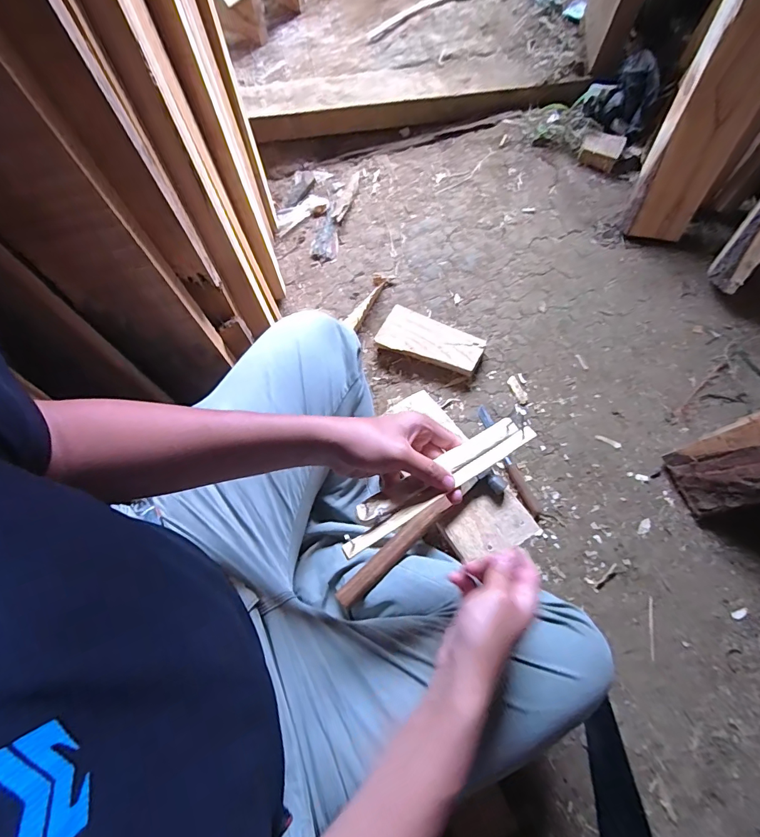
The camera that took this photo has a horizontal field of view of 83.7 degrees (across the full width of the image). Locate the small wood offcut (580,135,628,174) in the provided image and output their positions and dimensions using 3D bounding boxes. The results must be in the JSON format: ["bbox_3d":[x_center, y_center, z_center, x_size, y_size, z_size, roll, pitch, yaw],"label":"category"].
[{"bbox_3d":[0.535,-0.649,1.031,0.090,0.047,0.078,27,70,8],"label":"small wood offcut"}]

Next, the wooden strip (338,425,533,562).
[{"bbox_3d":[0.059,0.068,0.405,0.212,0.008,0.014,-31,73,-8],"label":"wooden strip"}]

